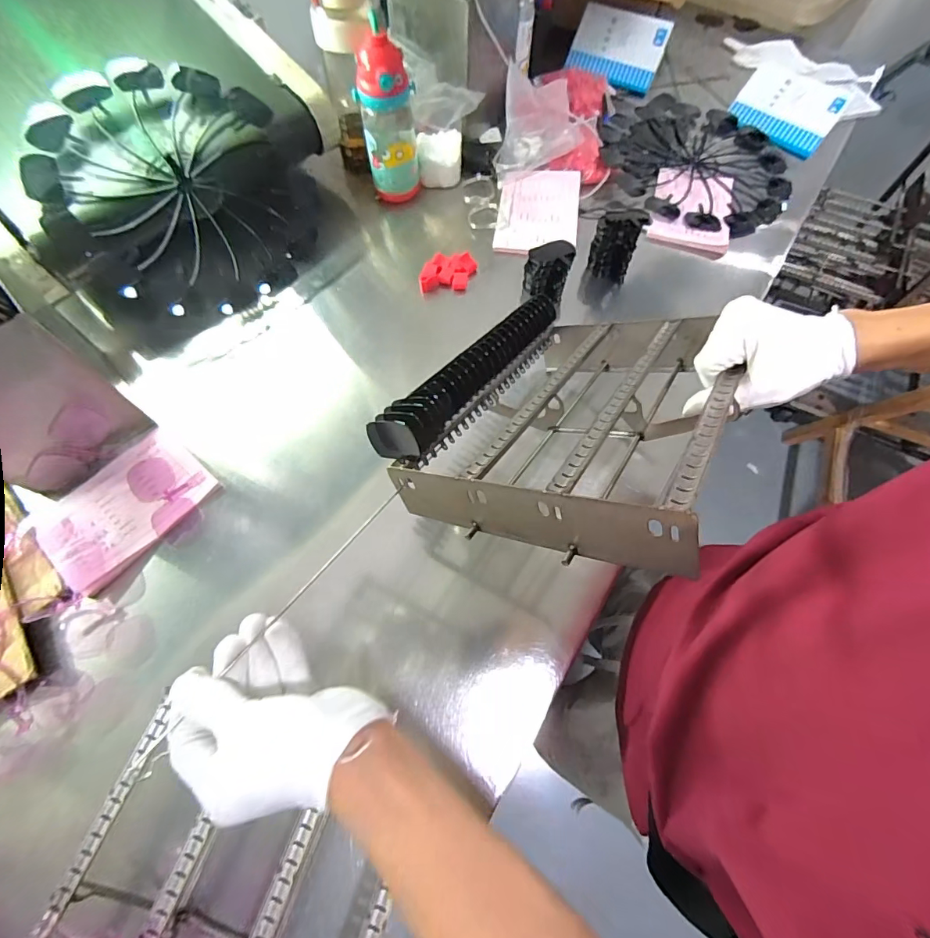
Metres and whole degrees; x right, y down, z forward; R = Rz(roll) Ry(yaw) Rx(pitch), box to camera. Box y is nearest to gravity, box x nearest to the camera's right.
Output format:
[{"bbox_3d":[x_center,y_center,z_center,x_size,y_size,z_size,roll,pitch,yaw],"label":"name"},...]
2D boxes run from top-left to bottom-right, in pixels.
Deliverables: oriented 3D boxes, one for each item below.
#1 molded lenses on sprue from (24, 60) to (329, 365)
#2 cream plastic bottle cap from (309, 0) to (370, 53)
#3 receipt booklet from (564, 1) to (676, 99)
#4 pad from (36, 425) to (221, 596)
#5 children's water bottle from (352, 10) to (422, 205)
[{"bbox_3d":[-0.403,-0.389,0.641,0.342,0.190,0.270,-40,73,-16],"label":"molded lenses on sprue"},{"bbox_3d":[-0.167,-0.617,0.598,0.068,0.091,0.064,0,66,-1],"label":"cream plastic bottle cap"},{"bbox_3d":[0.293,-0.808,0.877,0.169,0.015,0.135,19,100,2],"label":"receipt booklet"},{"bbox_3d":[-0.394,0.038,0.530,0.131,0.019,0.170,38,71,15],"label":"pad"},{"bbox_3d":[-0.113,-0.511,0.672,0.081,0.203,0.069,-7,67,-4],"label":"children's water bottle"}]

